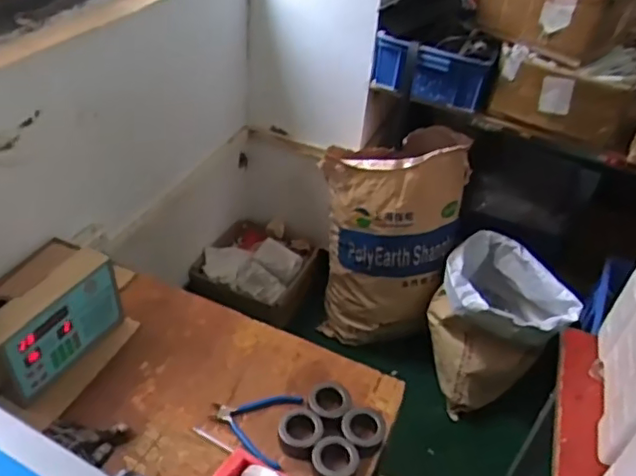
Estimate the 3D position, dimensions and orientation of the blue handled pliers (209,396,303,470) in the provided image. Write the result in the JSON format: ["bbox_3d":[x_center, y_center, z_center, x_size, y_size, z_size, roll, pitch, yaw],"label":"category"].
[{"bbox_3d":[-0.106,0.289,0.947,0.132,0.025,0.121,15,40,9],"label":"blue handled pliers"}]

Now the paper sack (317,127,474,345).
[{"bbox_3d":[0.203,0.005,1.814,0.394,0.655,0.275,12,40,5],"label":"paper sack"}]

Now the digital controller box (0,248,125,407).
[{"bbox_3d":[-0.429,0.141,0.982,0.076,0.151,0.228,24,42,20],"label":"digital controller box"}]

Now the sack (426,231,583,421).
[{"bbox_3d":[0.512,0.249,1.786,0.306,0.388,0.339,-13,43,-23],"label":"sack"}]

